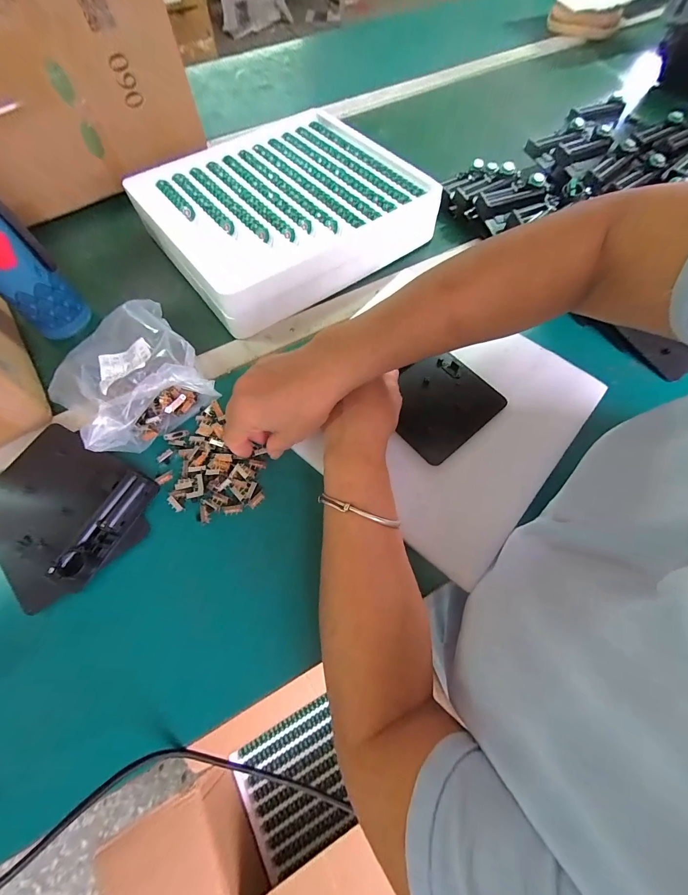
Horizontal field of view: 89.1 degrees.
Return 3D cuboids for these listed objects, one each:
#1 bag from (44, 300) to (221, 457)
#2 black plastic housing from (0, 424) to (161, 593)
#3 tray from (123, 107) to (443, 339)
[{"bbox_3d":[-0.227,-0.074,0.359,0.143,0.057,0.144,-38,70,-14],"label":"bag"},{"bbox_3d":[-0.262,0.049,0.325,0.134,0.021,0.111,25,69,12],"label":"black plastic housing"},{"bbox_3d":[-0.085,-0.325,0.475,0.323,0.056,0.306,-34,70,-13],"label":"tray"}]

